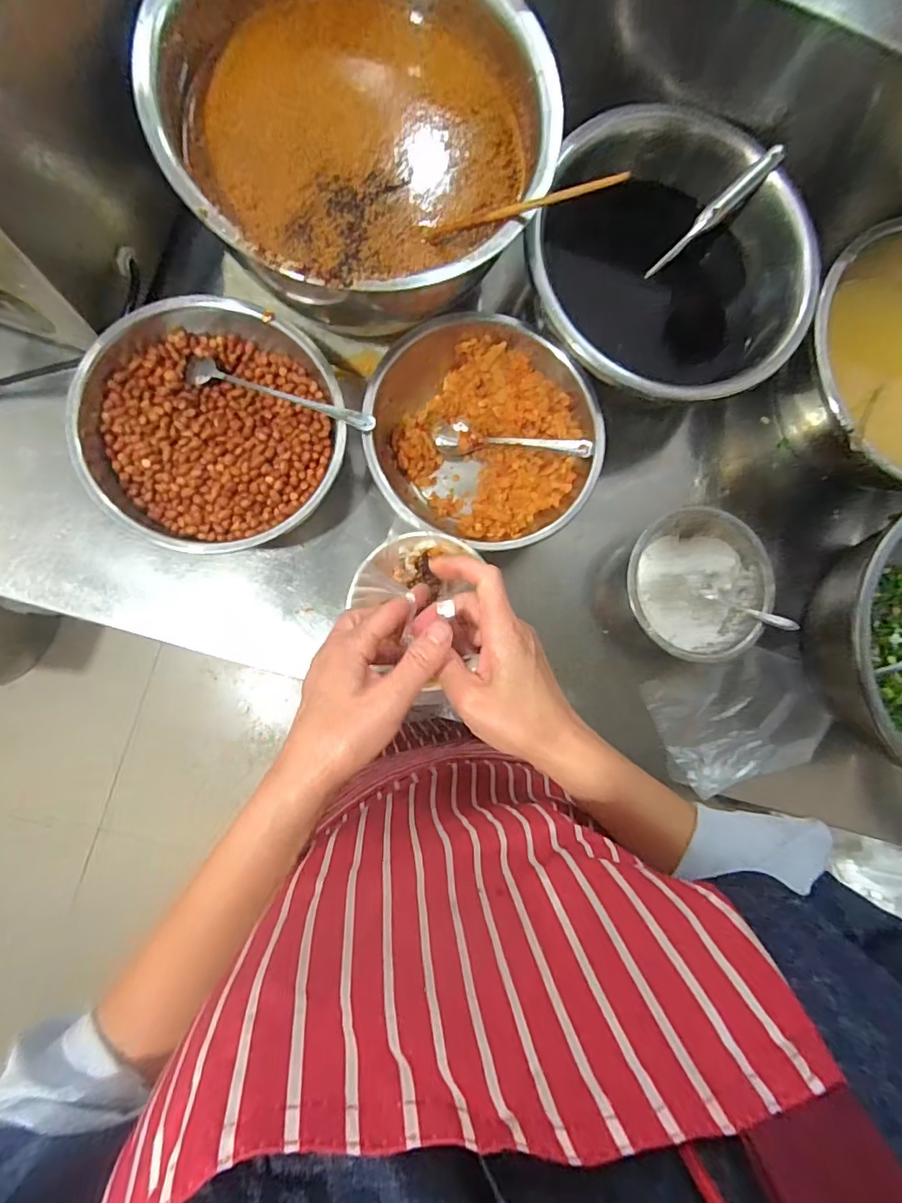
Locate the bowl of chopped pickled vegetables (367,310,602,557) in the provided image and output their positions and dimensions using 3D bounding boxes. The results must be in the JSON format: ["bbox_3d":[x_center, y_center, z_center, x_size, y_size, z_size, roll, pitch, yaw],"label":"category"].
[{"bbox_3d":[0.030,-0.160,0.505,0.205,0.080,0.206,1,86,-8],"label":"bowl of chopped pickled vegetables"}]

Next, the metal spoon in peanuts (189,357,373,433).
[{"bbox_3d":[-0.149,-0.179,0.469,0.180,0.023,0.025,19,84,8],"label":"metal spoon in peanuts"}]

